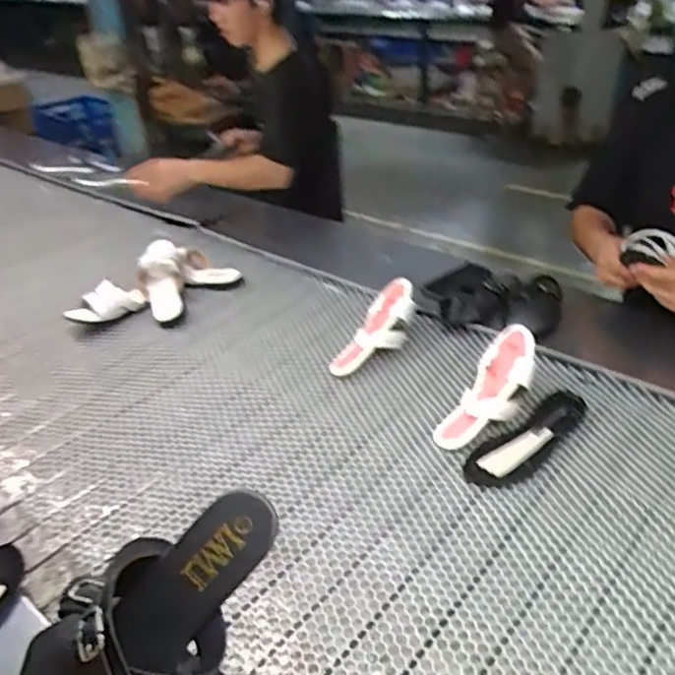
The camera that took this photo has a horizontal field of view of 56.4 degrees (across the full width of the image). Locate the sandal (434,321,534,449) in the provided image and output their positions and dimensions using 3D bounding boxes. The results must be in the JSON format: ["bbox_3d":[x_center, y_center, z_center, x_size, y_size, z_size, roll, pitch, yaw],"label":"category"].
[{"bbox_3d":[0.251,0.087,1.019,0.088,0.033,0.245,26,69,37],"label":"sandal"}]

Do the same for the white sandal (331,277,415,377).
[{"bbox_3d":[0.073,-0.014,1.202,0.104,0.046,0.241,22,64,34],"label":"white sandal"}]

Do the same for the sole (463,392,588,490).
[{"bbox_3d":[0.304,0.157,0.976,0.263,0.019,0.079,-25,39,-29],"label":"sole"}]

